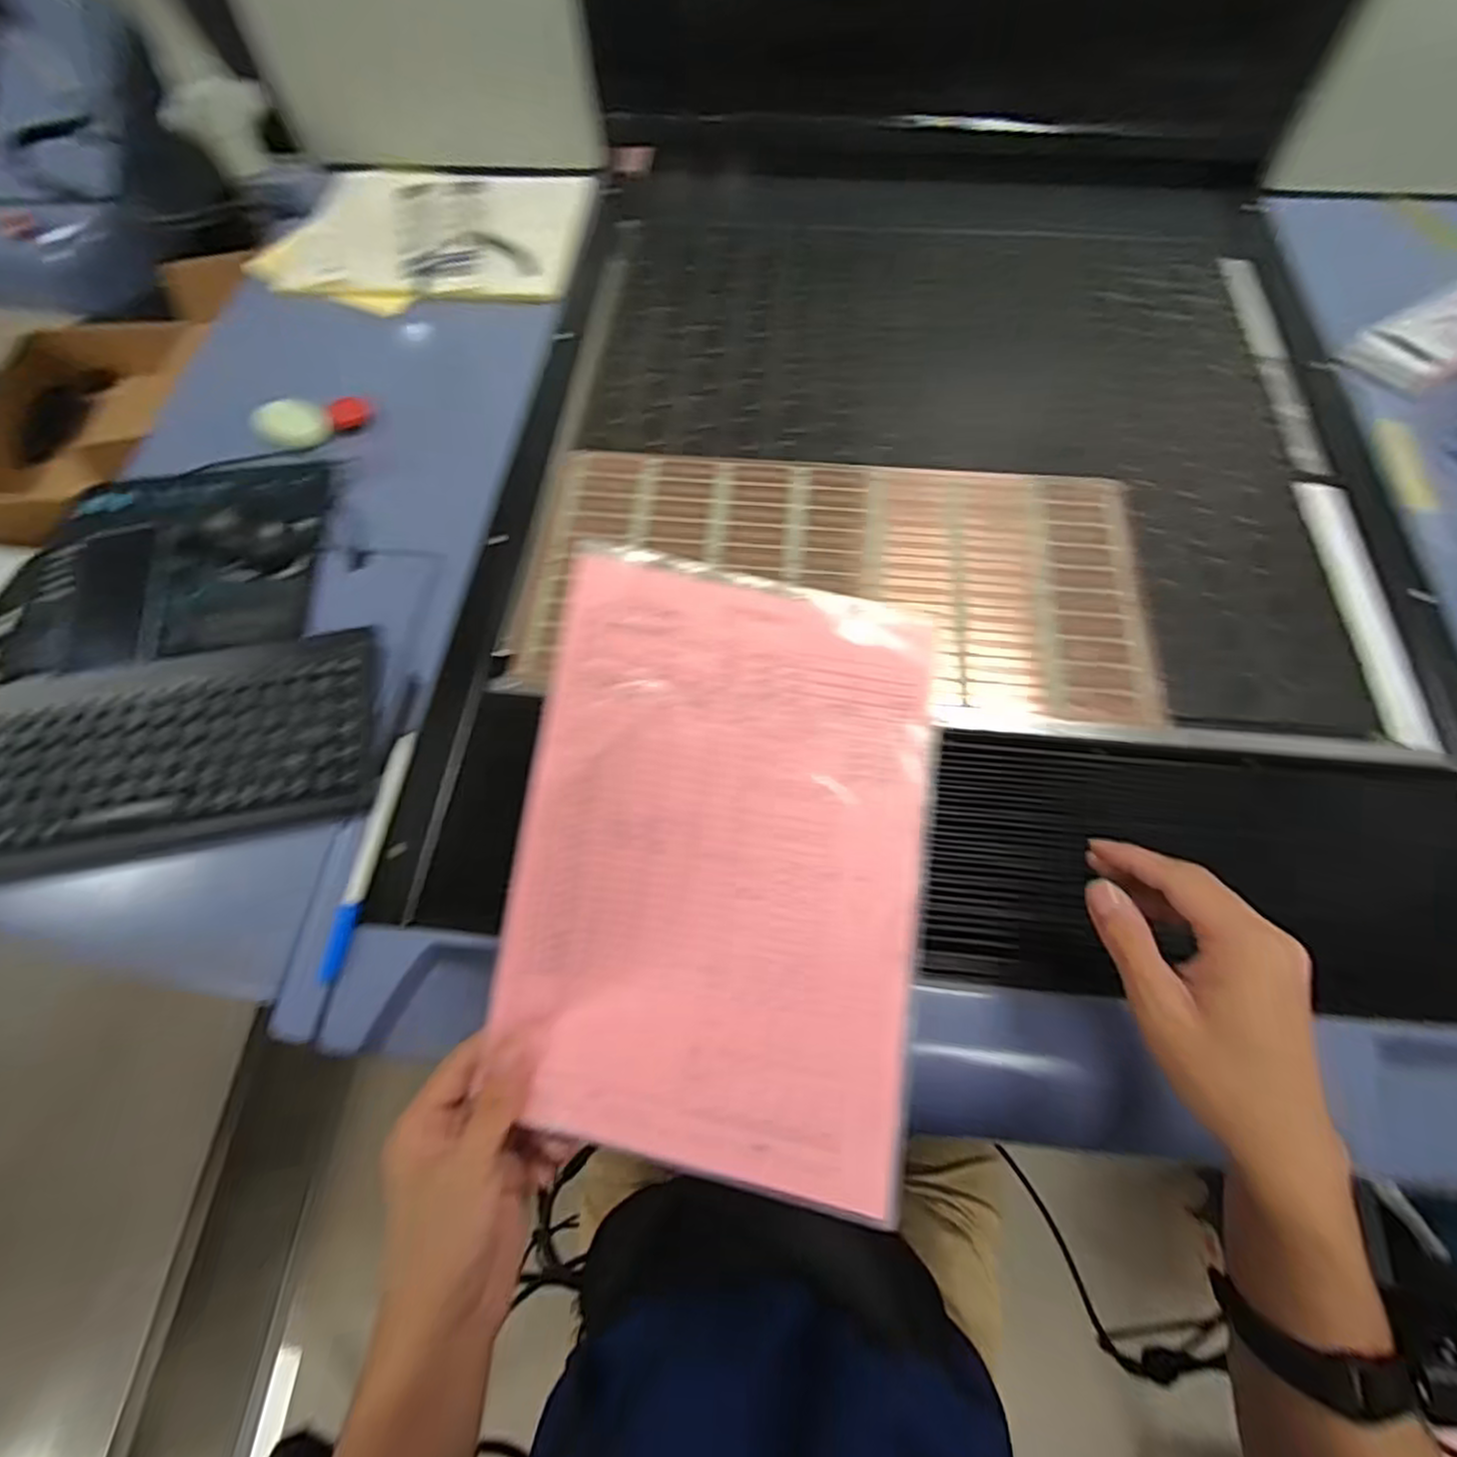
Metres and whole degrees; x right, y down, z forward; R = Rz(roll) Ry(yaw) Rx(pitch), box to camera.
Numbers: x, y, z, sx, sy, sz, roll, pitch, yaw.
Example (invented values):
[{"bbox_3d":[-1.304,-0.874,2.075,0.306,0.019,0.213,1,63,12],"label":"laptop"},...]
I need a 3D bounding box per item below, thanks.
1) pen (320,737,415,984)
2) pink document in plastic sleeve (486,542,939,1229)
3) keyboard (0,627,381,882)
[{"bbox_3d":[-0.245,0.081,0.464,0.015,0.007,0.171,12,62,-13],"label":"pen"},{"bbox_3d":[-0.002,0.056,0.345,0.205,0.063,0.289,9,76,2],"label":"pink document in plastic sleeve"},{"bbox_3d":[-0.399,0.013,0.486,0.279,0.028,0.145,-11,64,-5],"label":"keyboard"}]

